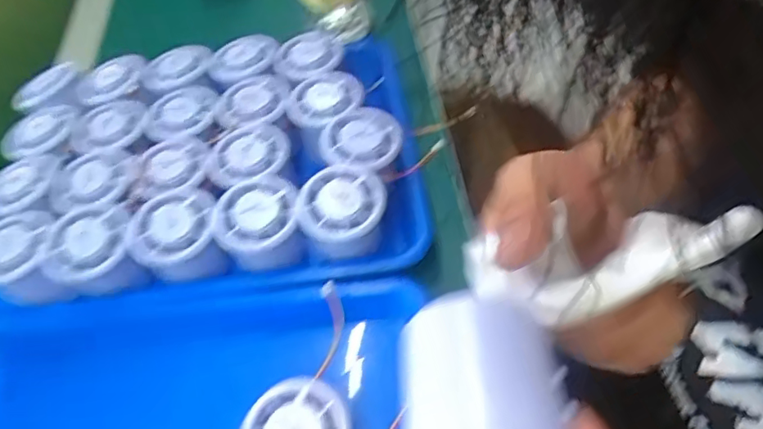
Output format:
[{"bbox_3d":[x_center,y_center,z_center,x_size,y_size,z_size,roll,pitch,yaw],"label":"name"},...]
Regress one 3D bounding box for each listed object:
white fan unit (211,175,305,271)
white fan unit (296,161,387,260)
[{"bbox_3d":[-0.083,0.008,0.375,0.056,0.040,0.055,-15,54,-2],"label":"white fan unit"},{"bbox_3d":[-0.027,-0.001,0.374,0.057,0.040,0.052,-4,54,6],"label":"white fan unit"}]

